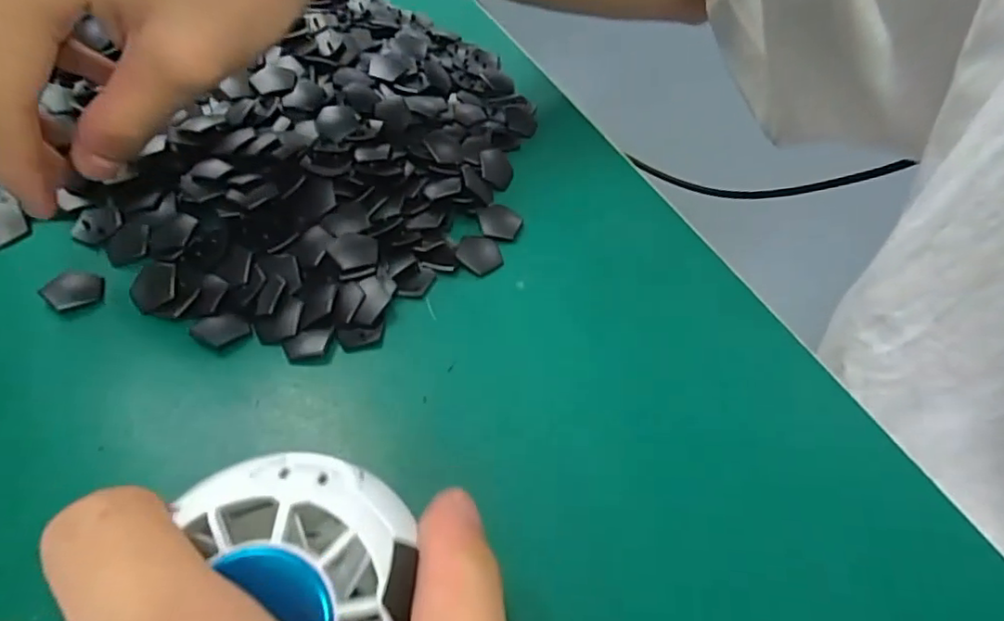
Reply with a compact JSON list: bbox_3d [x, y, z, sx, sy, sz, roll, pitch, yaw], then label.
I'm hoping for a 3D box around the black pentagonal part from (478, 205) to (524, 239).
[{"bbox_3d":[0.000,-0.038,0.249,0.018,0.006,0.017,-1,53,-5],"label":"black pentagonal part"}]

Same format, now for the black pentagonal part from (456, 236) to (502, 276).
[{"bbox_3d":[-0.009,-0.024,0.238,0.018,0.004,0.018,-33,61,-25],"label":"black pentagonal part"}]

